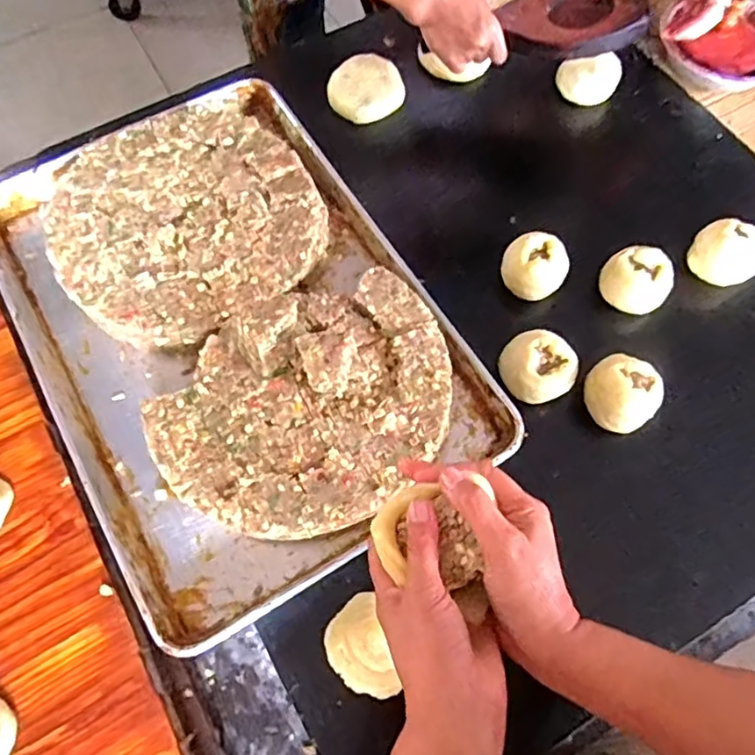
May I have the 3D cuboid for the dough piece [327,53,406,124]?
[{"bbox_3d":[-0.019,-0.401,0.829,0.095,0.026,0.102,0,68,0],"label":"dough piece"}]

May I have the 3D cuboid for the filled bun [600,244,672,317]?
[{"bbox_3d":[0.299,-0.108,0.699,0.077,0.070,0.068,35,72,13],"label":"filled bun"}]

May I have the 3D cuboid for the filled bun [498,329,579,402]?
[{"bbox_3d":[0.171,-0.011,0.645,0.077,0.048,0.071,31,71,11],"label":"filled bun"}]

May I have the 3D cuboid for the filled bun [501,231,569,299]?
[{"bbox_3d":[0.179,-0.123,0.694,0.070,0.068,0.061,31,71,11],"label":"filled bun"}]

